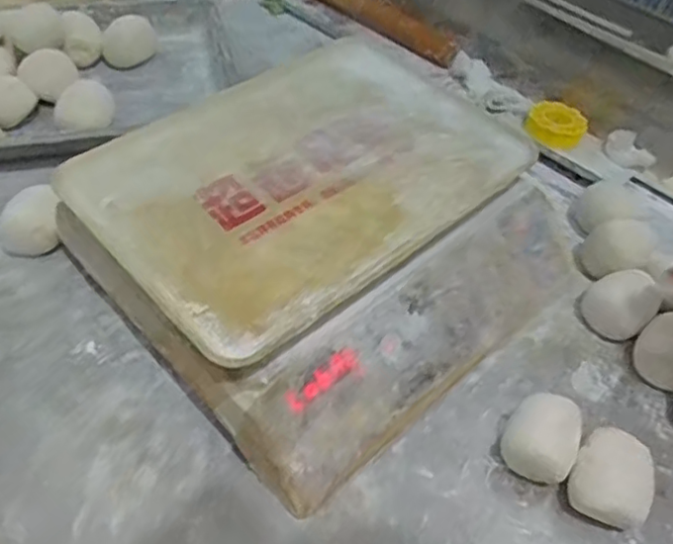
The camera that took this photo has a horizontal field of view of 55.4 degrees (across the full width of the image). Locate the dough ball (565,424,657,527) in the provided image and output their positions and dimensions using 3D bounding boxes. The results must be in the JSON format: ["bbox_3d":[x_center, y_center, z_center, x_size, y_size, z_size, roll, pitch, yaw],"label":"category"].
[{"bbox_3d":[0.192,0.145,0.447,0.055,0.039,0.069,31,54,18],"label":"dough ball"}]

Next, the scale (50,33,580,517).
[{"bbox_3d":[-0.005,-0.038,0.539,0.345,0.103,0.318,-34,61,-29],"label":"scale"}]

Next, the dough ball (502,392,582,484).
[{"bbox_3d":[0.146,0.119,0.459,0.047,0.051,0.051,3,50,-4],"label":"dough ball"}]

